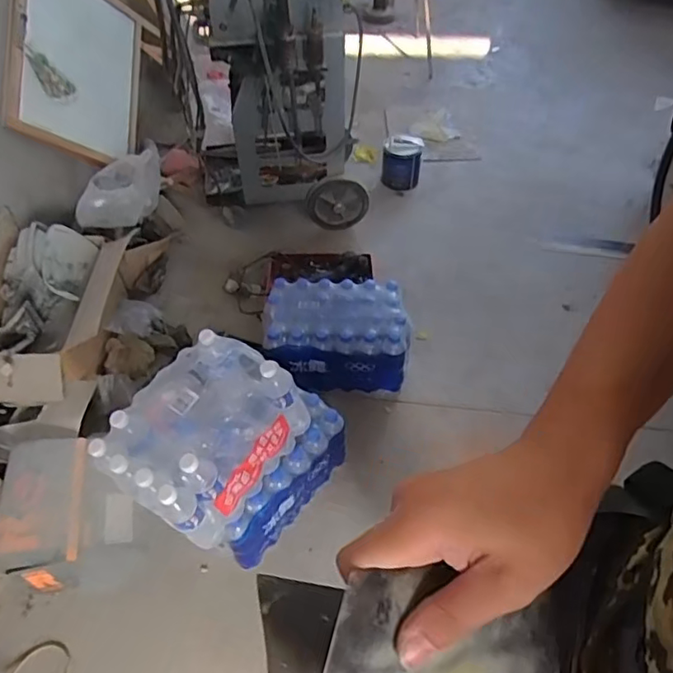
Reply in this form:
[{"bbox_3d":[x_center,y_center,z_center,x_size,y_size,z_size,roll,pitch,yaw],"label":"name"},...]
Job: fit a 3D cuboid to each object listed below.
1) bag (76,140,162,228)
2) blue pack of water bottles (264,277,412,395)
[{"bbox_3d":[-0.656,-0.437,1.760,0.093,0.163,0.295,29,57,22],"label":"bag"},{"bbox_3d":[0.001,-0.007,1.575,0.368,0.193,0.240,1,52,1],"label":"blue pack of water bottles"}]

